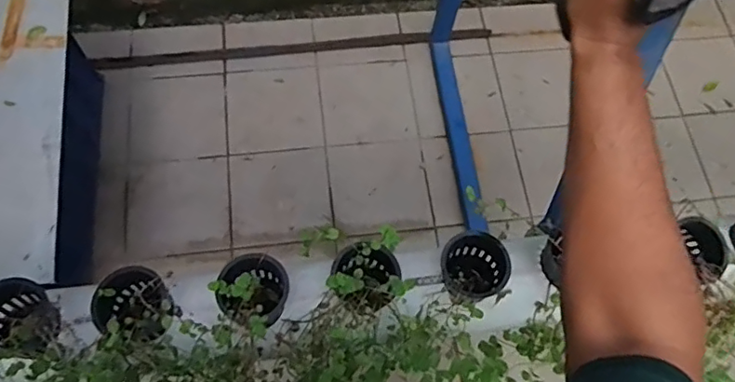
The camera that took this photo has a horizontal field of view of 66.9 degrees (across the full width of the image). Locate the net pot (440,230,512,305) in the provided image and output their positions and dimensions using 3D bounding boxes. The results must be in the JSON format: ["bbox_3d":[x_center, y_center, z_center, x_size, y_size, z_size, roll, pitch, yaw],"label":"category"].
[{"bbox_3d":[0.120,0.097,0.668,0.075,0.100,0.073,1,68,-2],"label":"net pot"}]

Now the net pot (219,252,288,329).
[{"bbox_3d":[-0.123,0.113,0.628,0.070,0.085,0.073,1,68,-2],"label":"net pot"}]

